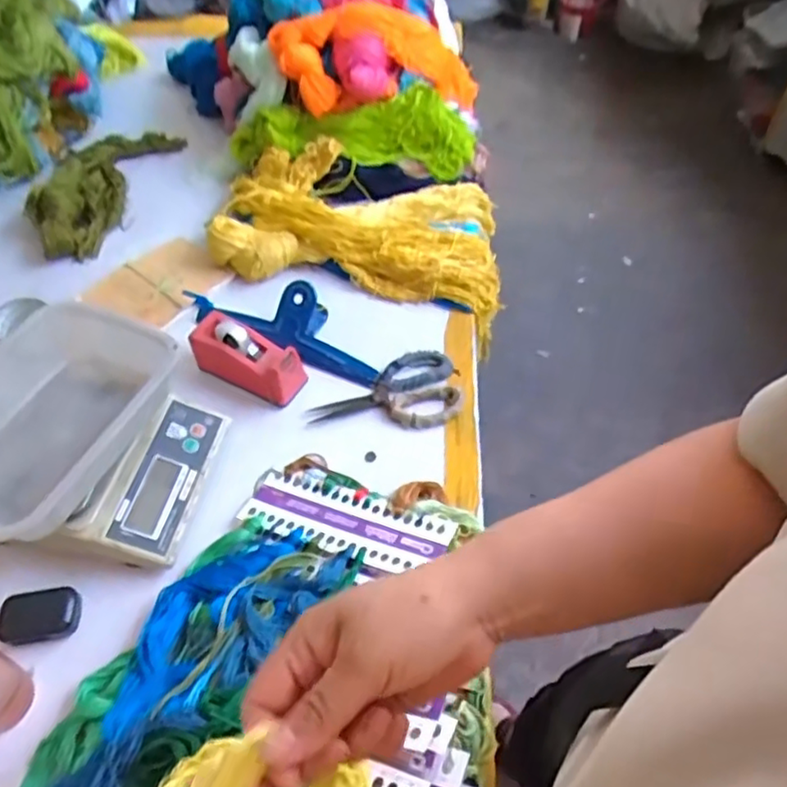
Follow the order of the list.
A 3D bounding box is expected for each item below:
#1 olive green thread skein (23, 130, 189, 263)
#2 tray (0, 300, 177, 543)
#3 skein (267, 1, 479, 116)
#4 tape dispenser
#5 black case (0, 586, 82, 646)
[{"bbox_3d":[-0.528,-0.391,1.149,0.144,0.053,0.385,9,53,9],"label":"olive green thread skein"},{"bbox_3d":[-0.399,0.032,0.728,0.205,0.094,0.292,17,55,14],"label":"tray"},{"bbox_3d":[-0.013,-0.583,1.117,0.384,0.150,0.118,-6,50,-21],"label":"skein"},{"bbox_3d":[-0.194,-0.050,0.863,0.155,0.064,0.067,21,56,17],"label":"tape dispenser"},{"bbox_3d":[-0.370,0.231,0.675,0.075,0.018,0.053,-8,52,-4],"label":"black case"}]

